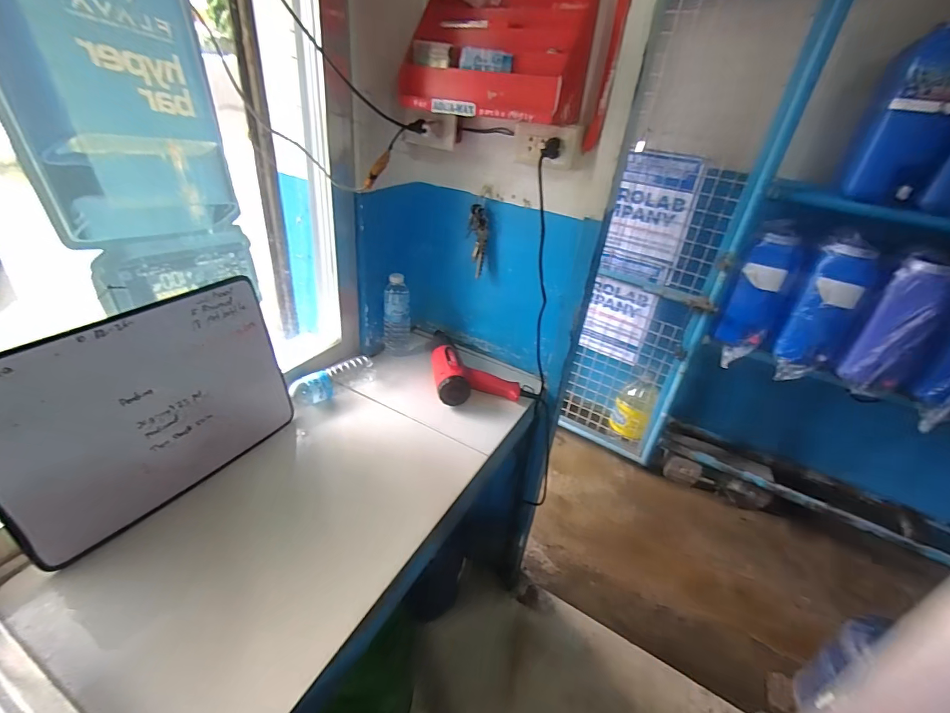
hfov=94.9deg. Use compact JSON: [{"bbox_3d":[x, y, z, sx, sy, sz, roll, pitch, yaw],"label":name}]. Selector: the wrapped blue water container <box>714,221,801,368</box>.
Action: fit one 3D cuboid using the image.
[{"bbox_3d":[0.997,-0.207,1.536,0.130,0.468,0.134,-13,38,-27],"label":"wrapped blue water container"}]

